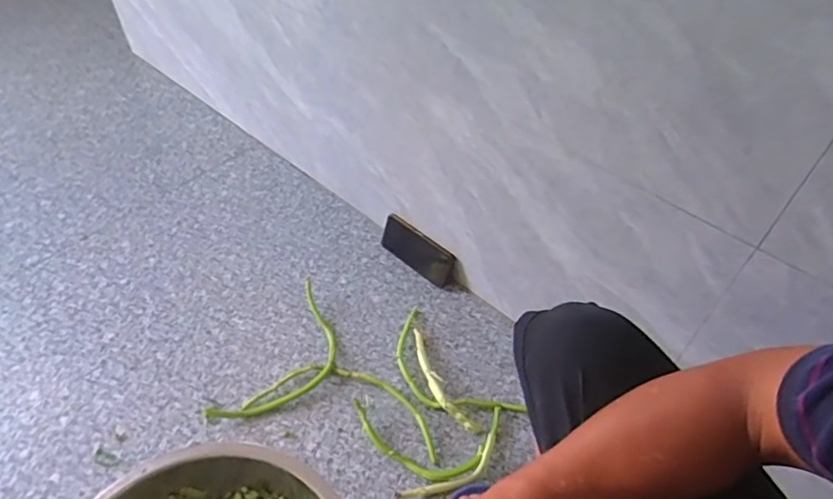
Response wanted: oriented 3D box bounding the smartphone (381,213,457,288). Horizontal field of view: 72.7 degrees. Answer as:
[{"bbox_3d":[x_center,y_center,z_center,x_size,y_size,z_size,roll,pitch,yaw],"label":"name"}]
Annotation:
[{"bbox_3d":[0.000,-0.001,1.112,0.165,0.082,0.010,35,35,17],"label":"smartphone"}]

